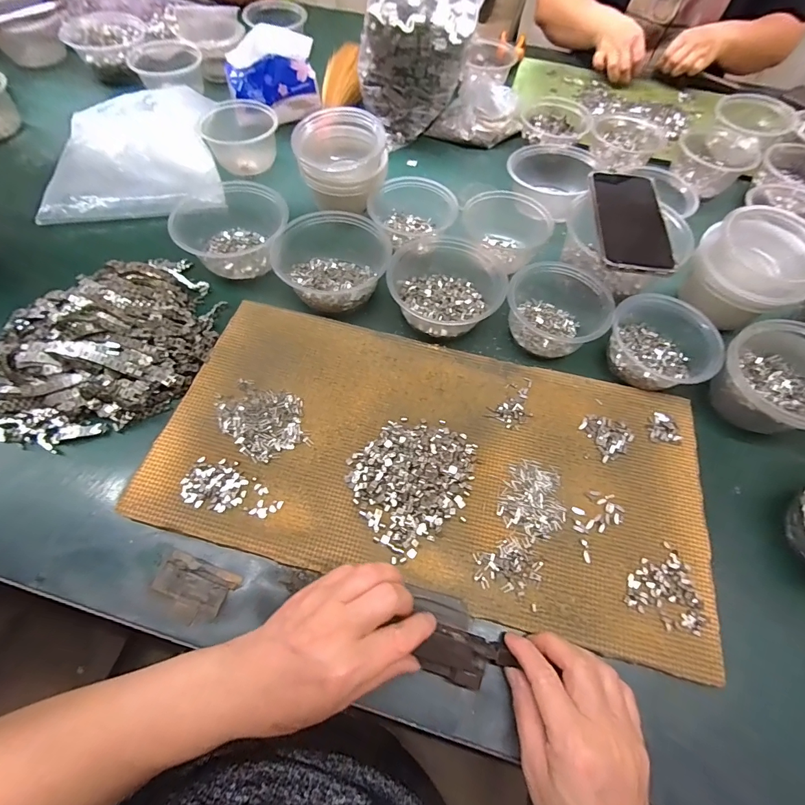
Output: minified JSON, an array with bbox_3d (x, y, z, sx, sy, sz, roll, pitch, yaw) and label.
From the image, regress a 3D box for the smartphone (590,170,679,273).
[{"bbox_3d":[0.263,-0.213,0.449,0.080,0.010,0.161,7,63,0],"label":"smartphone"}]

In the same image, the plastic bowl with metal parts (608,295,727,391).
[{"bbox_3d":[0.290,-0.066,0.436,0.103,0.056,0.115,-31,67,-18],"label":"plastic bowl with metal parts"}]

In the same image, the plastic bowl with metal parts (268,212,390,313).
[{"bbox_3d":[-0.084,-0.175,0.479,0.123,0.062,0.129,1,61,-2],"label":"plastic bowl with metal parts"}]

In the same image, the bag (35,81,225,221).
[{"bbox_3d":[-0.395,-0.370,0.580,0.232,0.042,0.279,-9,64,-8],"label":"bag"}]

